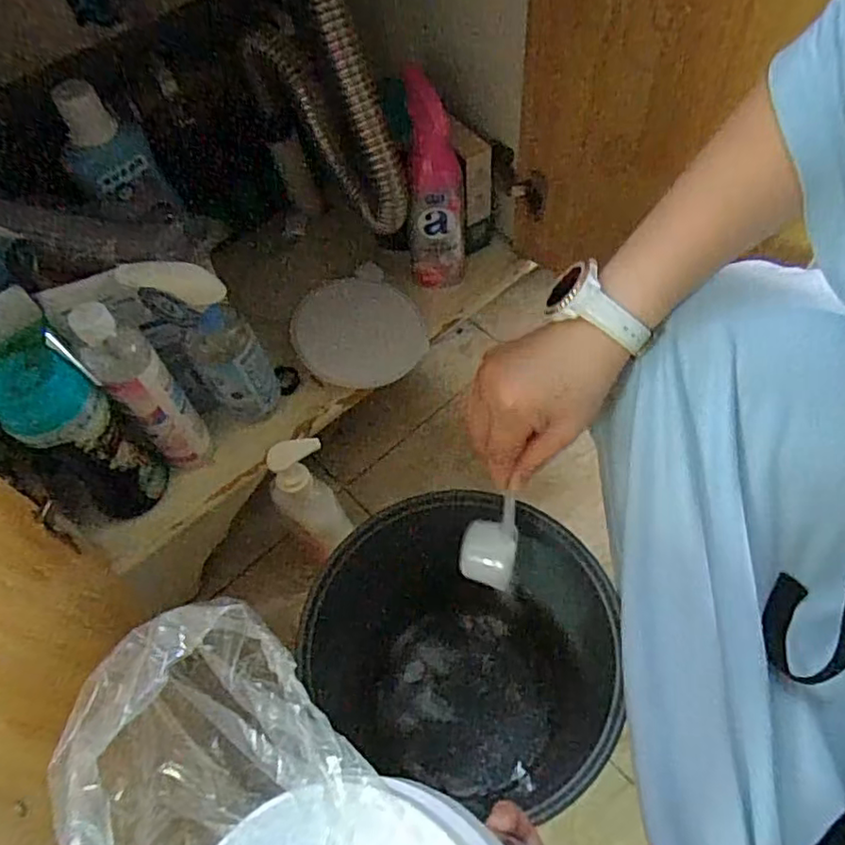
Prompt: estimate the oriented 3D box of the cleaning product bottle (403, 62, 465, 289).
[{"bbox_3d":[0.014,-0.255,0.690,0.062,0.216,0.085,-4,58,2],"label":"cleaning product bottle"}]

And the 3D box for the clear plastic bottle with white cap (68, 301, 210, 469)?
[{"bbox_3d":[-0.253,-0.030,0.574,0.052,0.183,0.058,-39,63,-19],"label":"clear plastic bottle with white cap"}]

